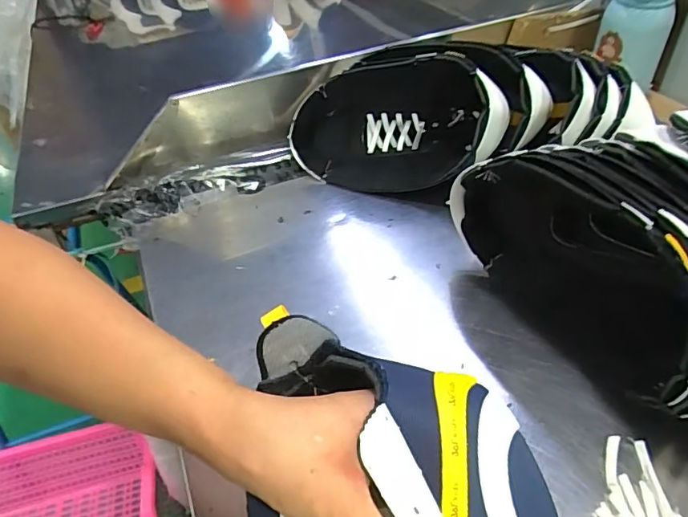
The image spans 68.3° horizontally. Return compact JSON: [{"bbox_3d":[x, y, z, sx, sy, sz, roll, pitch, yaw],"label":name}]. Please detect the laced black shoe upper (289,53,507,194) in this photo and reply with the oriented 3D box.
[{"bbox_3d":[0.050,-0.149,0.574,0.241,0.123,0.121,1,42,8],"label":"laced black shoe upper"}]

